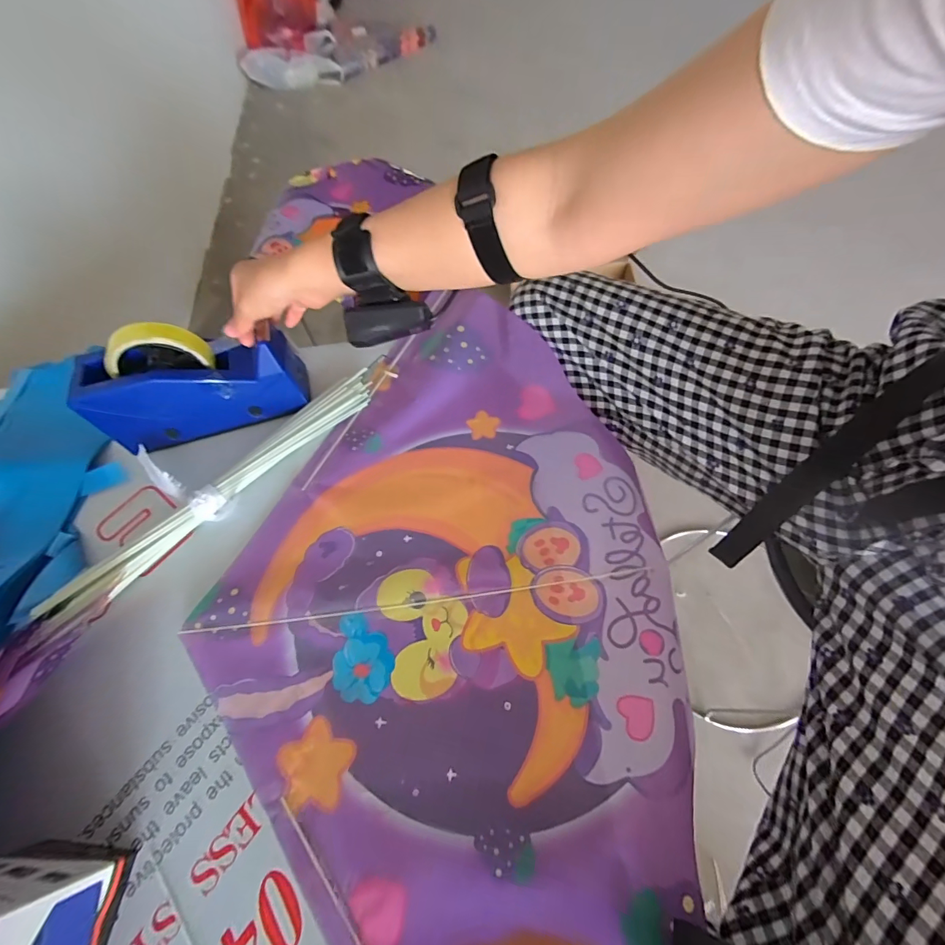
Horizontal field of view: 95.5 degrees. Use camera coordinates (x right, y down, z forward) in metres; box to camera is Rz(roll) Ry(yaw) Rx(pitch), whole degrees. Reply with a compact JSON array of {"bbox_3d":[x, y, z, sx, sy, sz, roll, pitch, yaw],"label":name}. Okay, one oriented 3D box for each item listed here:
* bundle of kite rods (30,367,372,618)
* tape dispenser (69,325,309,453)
[{"bbox_3d":[-0.247,0.011,0.444,0.039,0.020,0.367,41,71,20],"label":"bundle of kite rods"},{"bbox_3d":[-0.291,-0.101,0.448,0.198,0.120,0.063,-14,63,-5],"label":"tape dispenser"}]

